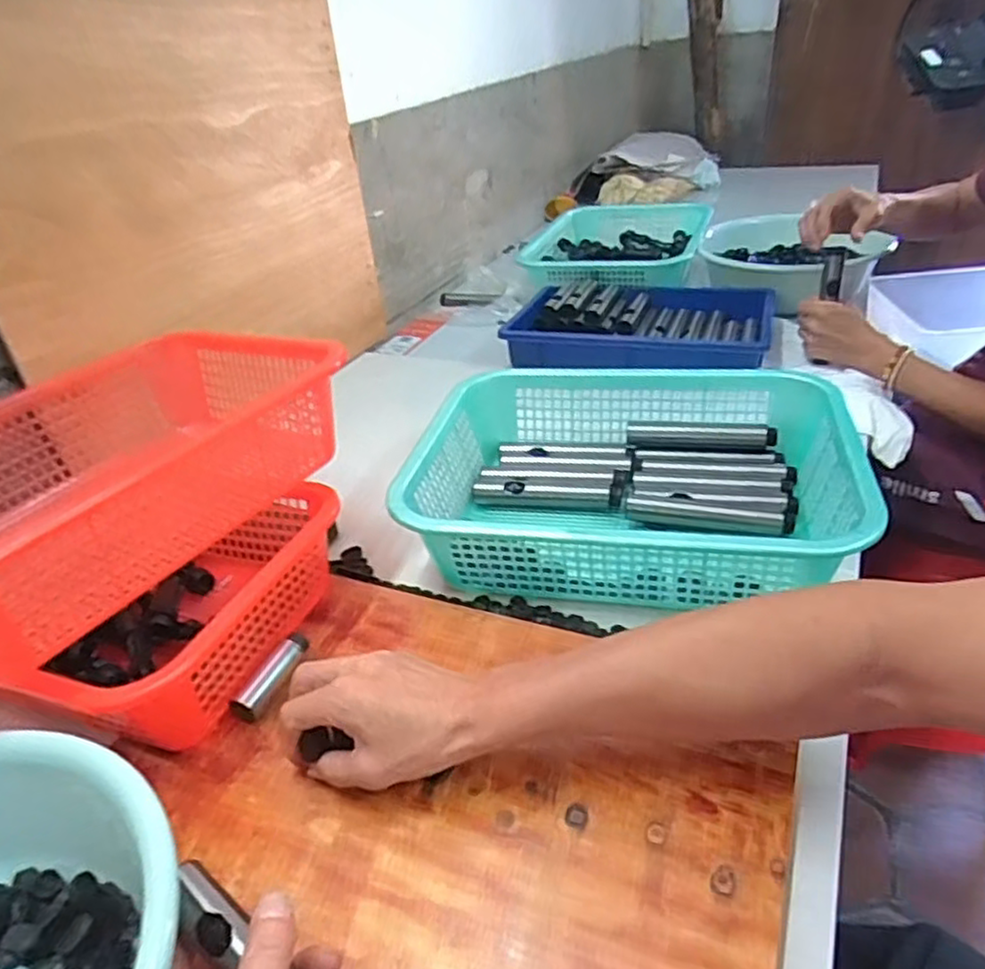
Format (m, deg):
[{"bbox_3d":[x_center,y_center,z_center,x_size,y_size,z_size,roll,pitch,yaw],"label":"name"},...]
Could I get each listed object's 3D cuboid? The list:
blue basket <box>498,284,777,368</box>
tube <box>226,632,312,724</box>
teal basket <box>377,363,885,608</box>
[{"bbox_3d":[0.224,-0.236,1.049,0.366,0.070,0.262,5,35,16],"label":"blue basket"},{"bbox_3d":[-0.168,0.147,0.537,0.020,0.025,0.074,13,38,27],"label":"tube"},{"bbox_3d":[0.125,-0.007,0.661,0.376,0.098,0.287,4,35,15],"label":"teal basket"}]

